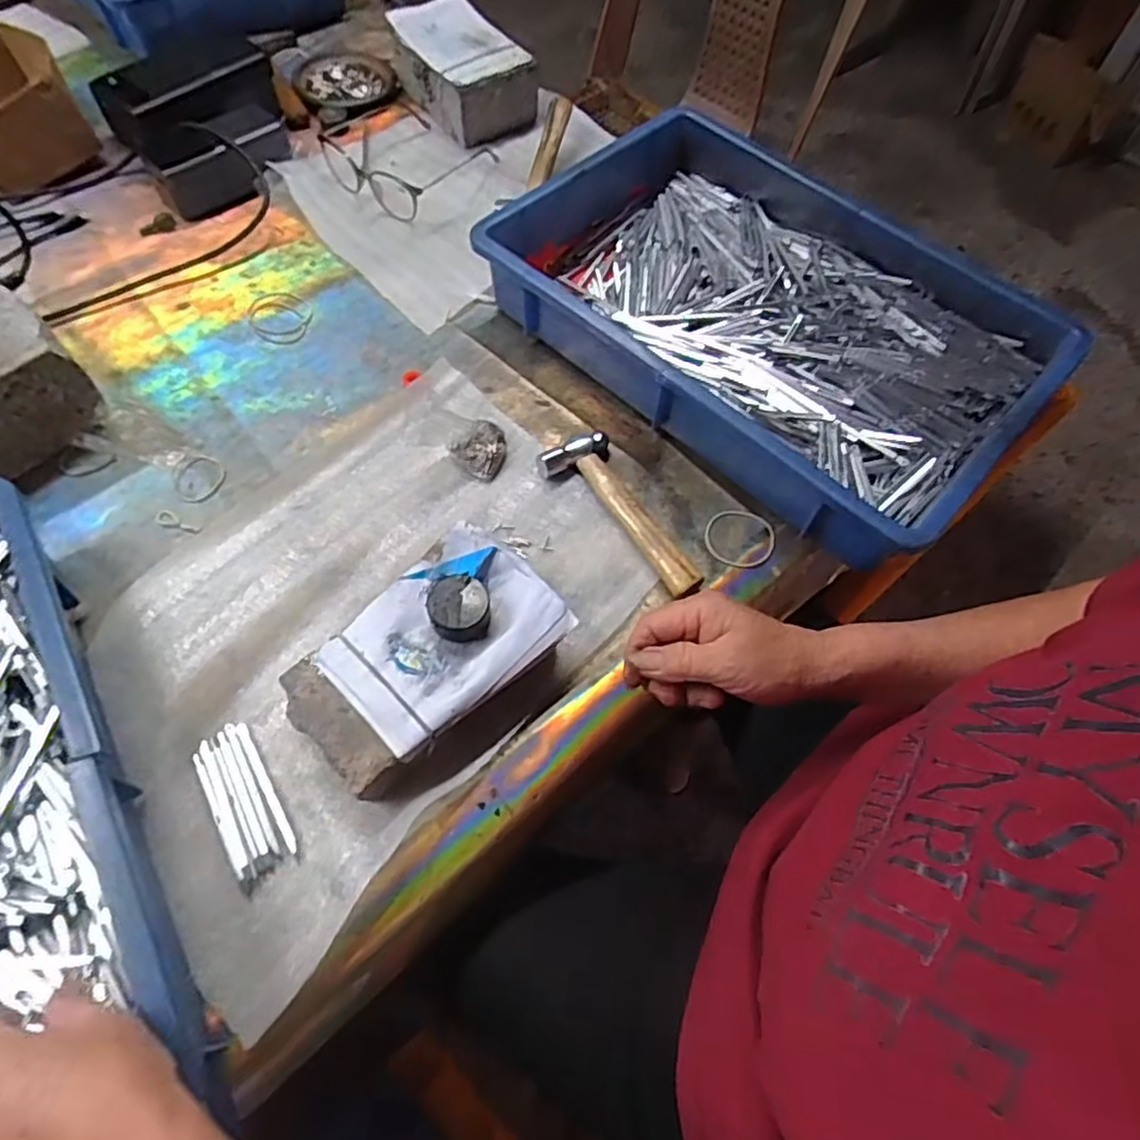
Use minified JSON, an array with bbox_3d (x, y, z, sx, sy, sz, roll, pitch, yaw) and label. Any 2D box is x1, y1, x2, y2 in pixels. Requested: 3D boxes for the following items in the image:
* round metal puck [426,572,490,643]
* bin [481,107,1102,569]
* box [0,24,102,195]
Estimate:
[{"bbox_3d":[-0.070,0.024,0.432,0.037,0.020,0.039,1,62,-3],"label":"round metal puck"},{"bbox_3d":[0.163,-0.211,0.584,0.420,0.091,0.272,41,67,17],"label":"bin"},{"bbox_3d":[-0.555,-0.448,0.664,0.146,0.065,0.130,41,67,17],"label":"box"}]

